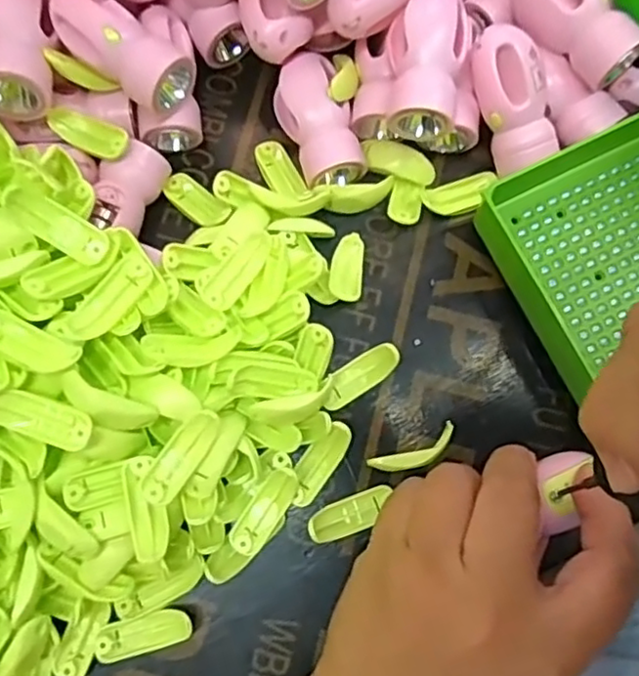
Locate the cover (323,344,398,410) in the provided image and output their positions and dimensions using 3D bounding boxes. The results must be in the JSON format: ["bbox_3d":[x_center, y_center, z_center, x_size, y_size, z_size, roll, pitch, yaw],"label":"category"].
[{"bbox_3d":[0.019,0.018,0.307,0.041,0.007,0.015,-34,82,-7],"label":"cover"}]

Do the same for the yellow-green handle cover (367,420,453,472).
[{"bbox_3d":[0.043,0.053,0.298,0.041,0.010,0.012,-25,81,-5],"label":"yellow-green handle cover"}]

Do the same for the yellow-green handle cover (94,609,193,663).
[{"bbox_3d":[-0.076,0.129,0.282,0.040,0.011,0.016,-11,80,-3],"label":"yellow-green handle cover"}]

